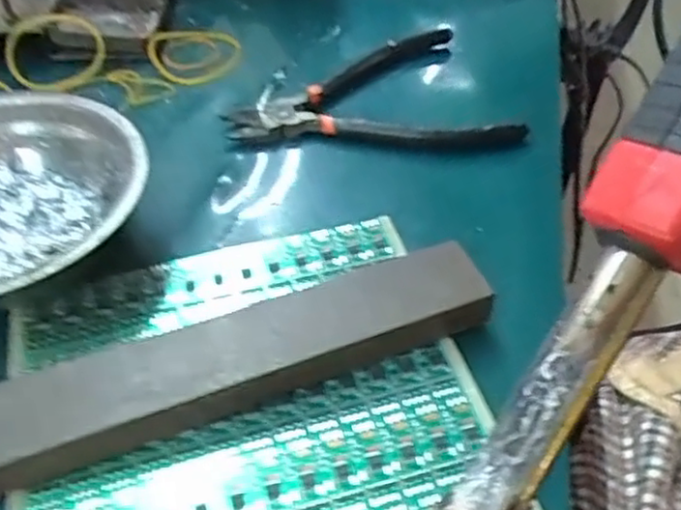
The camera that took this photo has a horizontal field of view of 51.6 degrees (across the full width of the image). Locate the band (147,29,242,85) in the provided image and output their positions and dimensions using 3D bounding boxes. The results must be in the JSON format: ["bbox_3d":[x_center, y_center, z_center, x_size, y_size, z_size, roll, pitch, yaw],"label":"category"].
[{"bbox_3d":[-0.084,-0.123,0.417,0.047,0.011,0.059,31,53,24],"label":"band"}]

